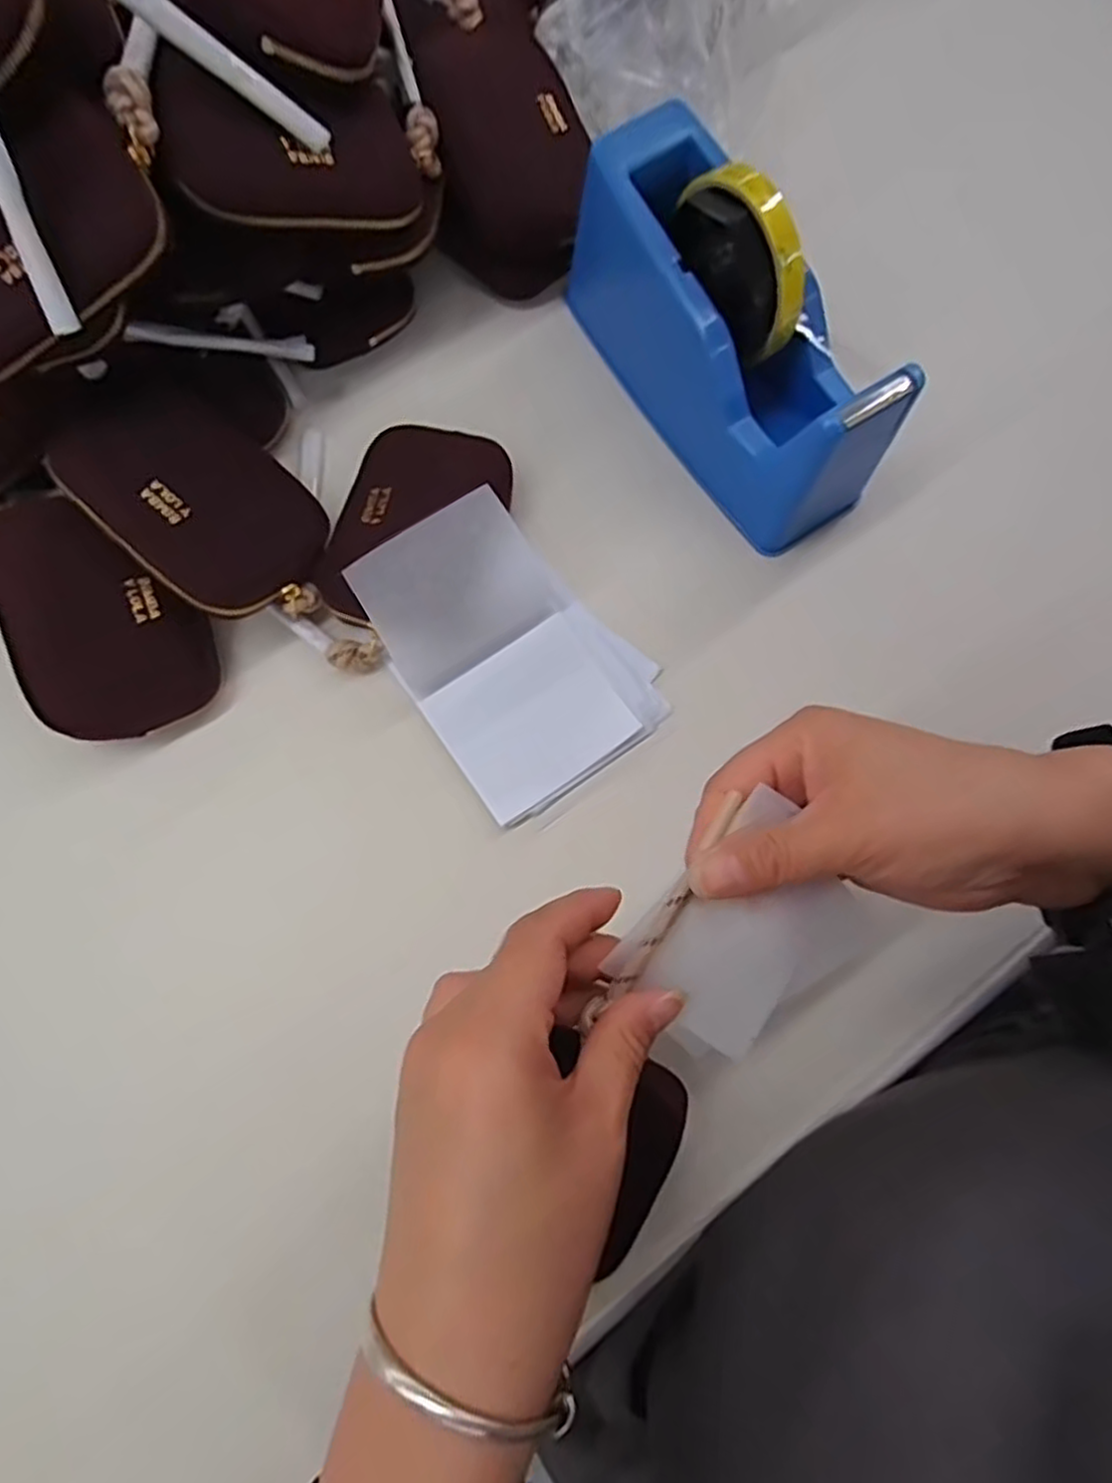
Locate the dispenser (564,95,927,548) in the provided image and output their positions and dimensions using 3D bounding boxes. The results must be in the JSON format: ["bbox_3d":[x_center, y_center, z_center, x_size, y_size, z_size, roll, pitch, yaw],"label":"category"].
[{"bbox_3d":[0.090,-0.209,0.362,0.076,0.102,0.201,-32,80,-8],"label":"dispenser"}]

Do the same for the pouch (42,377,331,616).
[{"bbox_3d":[-0.169,-0.117,0.344,0.111,0.018,0.086,45,62,-11],"label":"pouch"}]

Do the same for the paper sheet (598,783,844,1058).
[{"bbox_3d":[0.065,0.062,0.249,0.057,0.009,0.081,36,87,-11],"label":"paper sheet"}]

